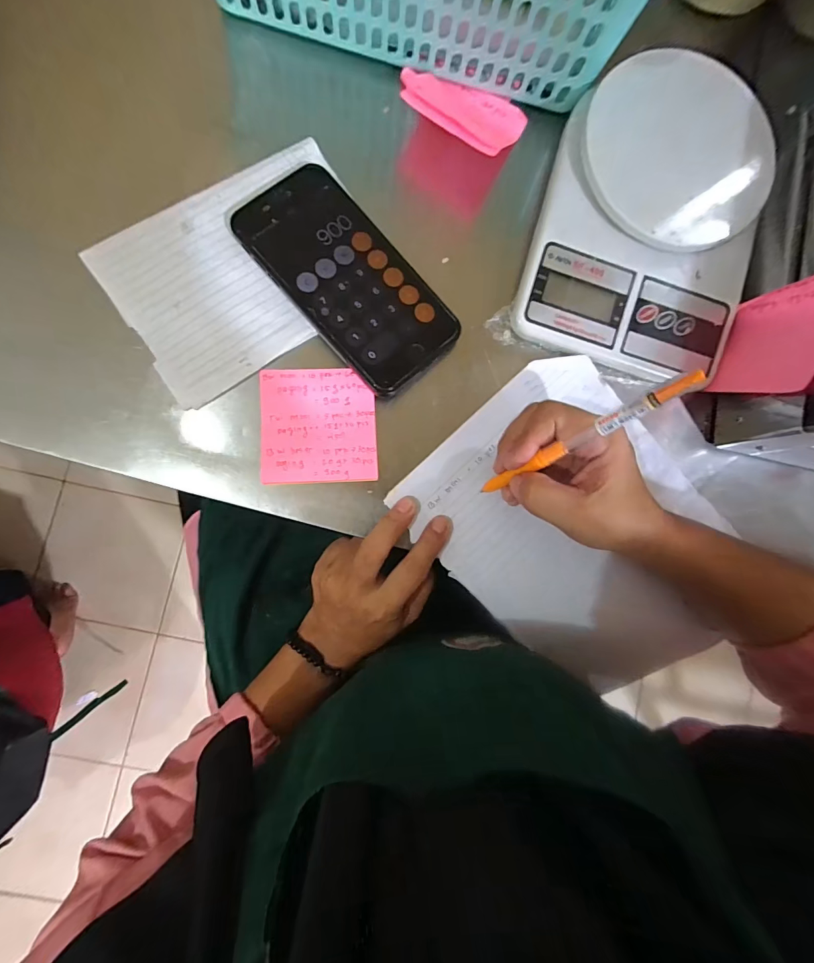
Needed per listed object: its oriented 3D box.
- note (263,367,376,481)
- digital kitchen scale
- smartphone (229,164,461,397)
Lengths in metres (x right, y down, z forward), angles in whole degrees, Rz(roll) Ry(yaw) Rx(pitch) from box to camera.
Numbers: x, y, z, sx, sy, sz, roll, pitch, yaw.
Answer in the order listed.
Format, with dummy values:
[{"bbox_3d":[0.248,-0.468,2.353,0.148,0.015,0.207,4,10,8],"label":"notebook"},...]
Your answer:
[{"bbox_3d":[-0.059,-0.038,0.272,0.074,0.010,0.077,-2,87,-5],"label":"note"},{"bbox_3d":[0.172,-0.185,0.286,0.153,0.036,0.208,16,85,-4],"label":"digital kitchen scale"},{"bbox_3d":[-0.041,-0.138,0.277,0.077,0.011,0.161,-40,91,-6],"label":"smartphone"}]

